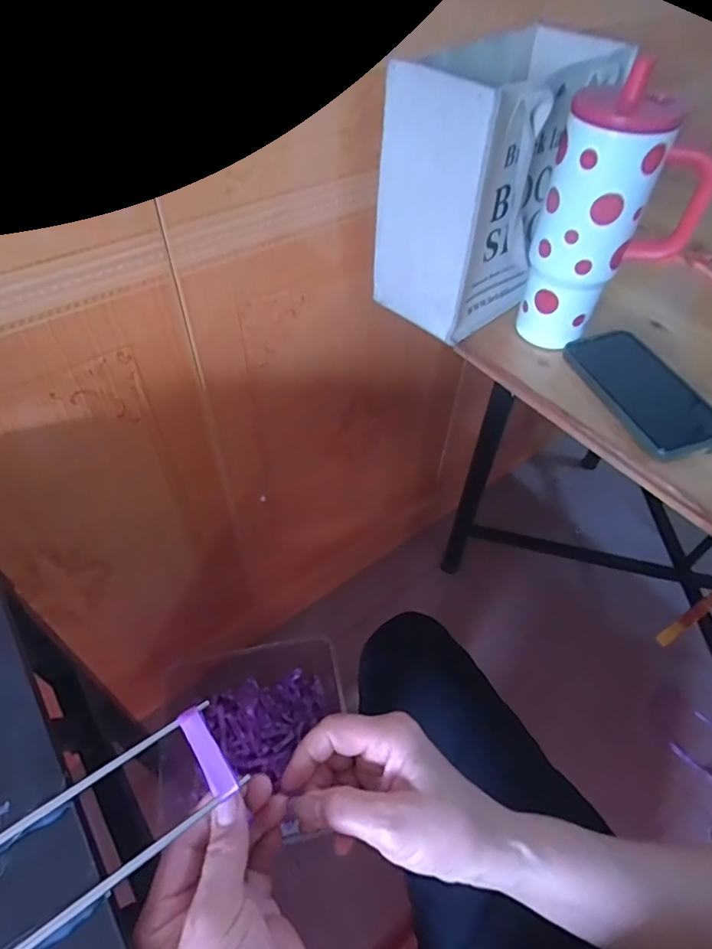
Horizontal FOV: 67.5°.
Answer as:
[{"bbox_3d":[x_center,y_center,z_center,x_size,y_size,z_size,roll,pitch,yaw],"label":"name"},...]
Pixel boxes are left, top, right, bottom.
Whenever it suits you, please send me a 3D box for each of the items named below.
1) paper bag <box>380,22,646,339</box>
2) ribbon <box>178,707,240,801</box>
[{"bbox_3d":[0.144,-0.288,0.541,0.215,0.209,0.131,-34,59,-26],"label":"paper bag"},{"bbox_3d":[-0.080,0.150,0.287,0.013,0.006,0.049,-28,63,-23],"label":"ribbon"}]

